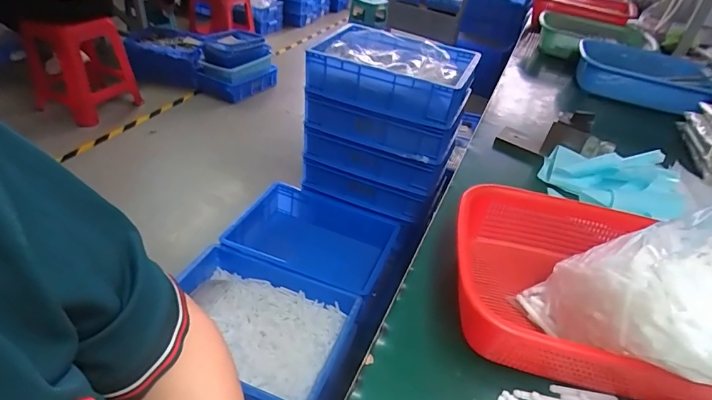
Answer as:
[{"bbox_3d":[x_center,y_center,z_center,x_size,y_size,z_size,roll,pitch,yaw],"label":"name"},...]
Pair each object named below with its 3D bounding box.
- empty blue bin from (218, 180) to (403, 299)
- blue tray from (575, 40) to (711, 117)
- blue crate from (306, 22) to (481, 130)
[{"bbox_3d":[-0.121,0.133,1.193,0.393,0.160,0.323,17,38,14],"label":"empty blue bin"},{"bbox_3d":[0.633,-0.284,0.965,0.261,0.104,0.147,14,38,10],"label":"blue tray"},{"bbox_3d":[0.107,-0.356,1.164,0.403,0.118,0.309,17,38,14],"label":"blue crate"}]

